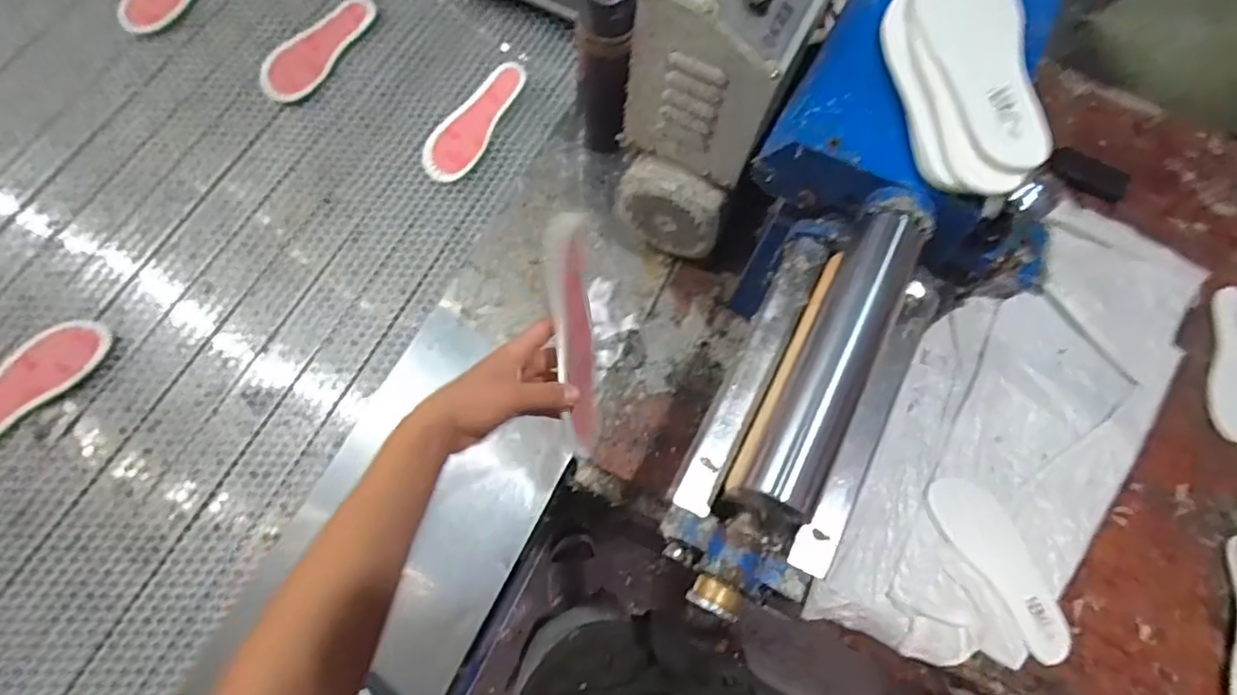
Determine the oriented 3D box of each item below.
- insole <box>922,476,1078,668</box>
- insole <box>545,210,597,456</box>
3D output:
[{"bbox_3d":[0.445,0.247,0.699,0.079,0.005,0.215,-30,74,-11],"label":"insole"},{"bbox_3d":[-0.035,-0.011,0.522,0.020,0.212,0.071,2,26,15],"label":"insole"}]

